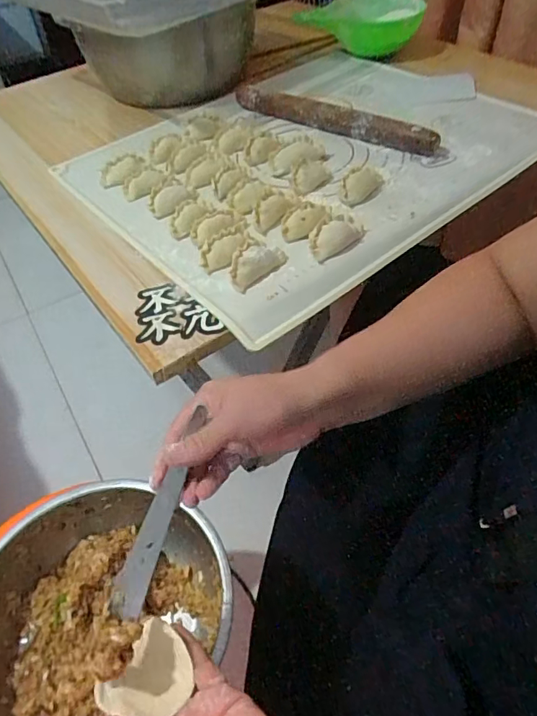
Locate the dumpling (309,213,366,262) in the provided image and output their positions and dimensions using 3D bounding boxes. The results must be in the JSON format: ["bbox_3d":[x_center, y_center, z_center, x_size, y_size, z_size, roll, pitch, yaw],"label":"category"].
[{"bbox_3d":[0.061,-0.113,0.454,0.059,0.018,0.031,-38,57,-26],"label":"dumpling"}]

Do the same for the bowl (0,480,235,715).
[{"bbox_3d":[-0.153,0.229,0.438,0.203,0.081,0.214,-1,49,2],"label":"bowl"}]

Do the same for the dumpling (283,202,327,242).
[{"bbox_3d":[0.035,-0.132,0.473,0.053,0.019,0.026,-37,57,-26],"label":"dumpling"}]

